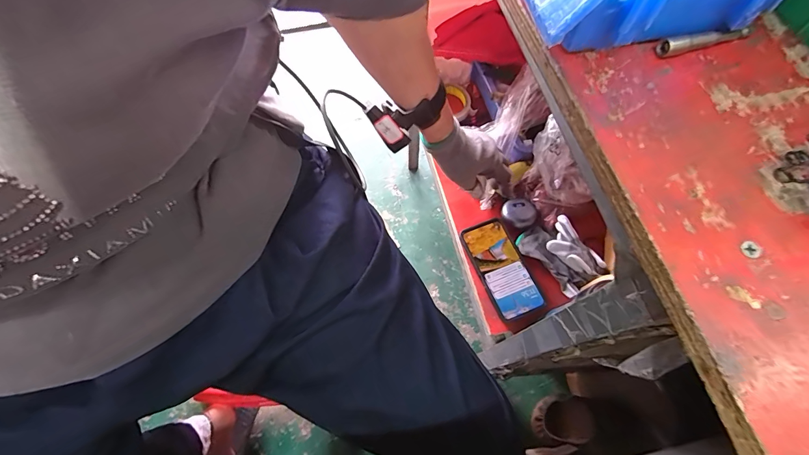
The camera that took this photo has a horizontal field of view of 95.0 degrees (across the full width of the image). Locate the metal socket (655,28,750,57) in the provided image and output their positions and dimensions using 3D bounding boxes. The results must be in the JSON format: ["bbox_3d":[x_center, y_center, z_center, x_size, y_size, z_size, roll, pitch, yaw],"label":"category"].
[{"bbox_3d":[0.182,-0.113,0.223,0.058,0.011,0.009,-12,65,-5],"label":"metal socket"}]

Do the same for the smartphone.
[{"bbox_3d":[0.157,0.065,0.604,0.077,0.012,0.163,-22,67,-10],"label":"smartphone"}]

